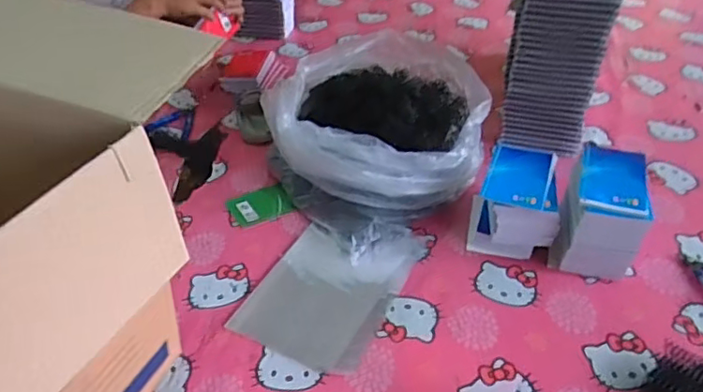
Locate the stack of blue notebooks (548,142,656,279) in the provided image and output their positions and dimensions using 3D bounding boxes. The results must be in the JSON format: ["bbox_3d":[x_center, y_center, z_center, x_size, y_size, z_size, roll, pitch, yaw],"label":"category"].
[{"bbox_3d":[0.335,0.022,0.793,0.105,0.123,0.148,14,41,18],"label":"stack of blue notebooks"}]

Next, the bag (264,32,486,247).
[{"bbox_3d":[0.045,-0.102,0.931,0.316,0.172,0.301,-31,47,-31],"label":"bag"}]

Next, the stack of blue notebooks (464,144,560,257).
[{"bbox_3d":[0.227,0.009,0.825,0.105,0.101,0.129,7,40,11],"label":"stack of blue notebooks"}]

